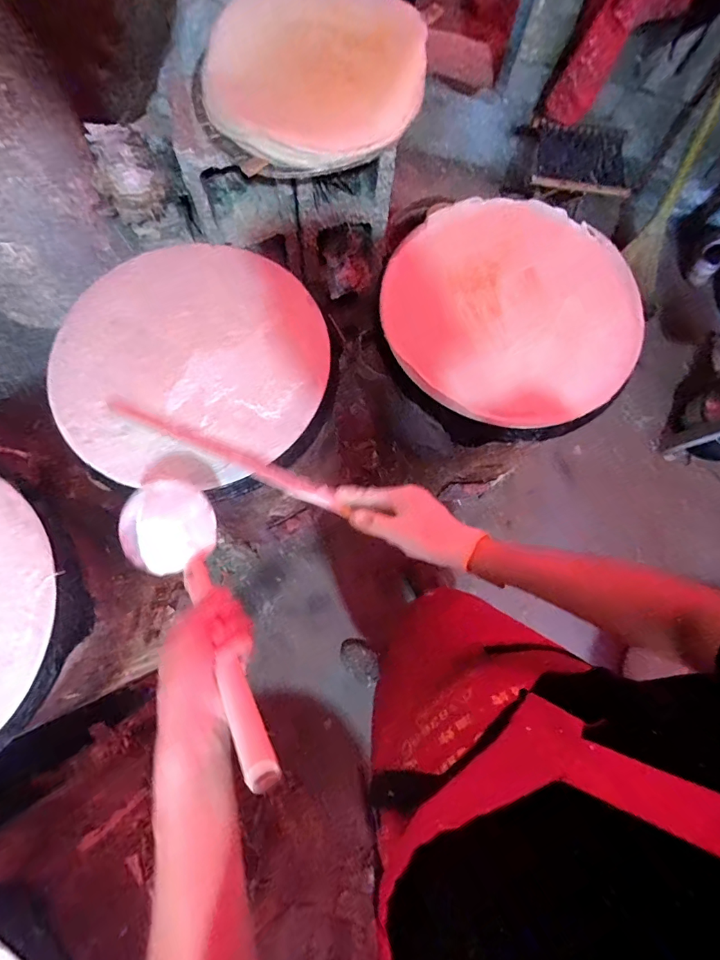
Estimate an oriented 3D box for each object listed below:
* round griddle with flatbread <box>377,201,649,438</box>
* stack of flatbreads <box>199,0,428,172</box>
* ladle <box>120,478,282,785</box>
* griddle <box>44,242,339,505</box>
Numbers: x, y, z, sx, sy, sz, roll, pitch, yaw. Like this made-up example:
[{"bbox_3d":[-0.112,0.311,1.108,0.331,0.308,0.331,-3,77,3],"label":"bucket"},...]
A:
[{"bbox_3d":[0.214,-0.241,0.631,0.349,0.038,0.358,0,75,-2],"label":"round griddle with flatbread"},{"bbox_3d":[-0.080,-0.699,0.734,0.366,0.065,0.383,-2,75,-2],"label":"stack of flatbreads"},{"bbox_3d":[-0.142,0.109,0.379,0.089,0.057,0.314,-35,42,-10],"label":"ladle"},{"bbox_3d":[-0.230,-0.159,0.594,0.379,0.035,0.342,18,75,3],"label":"griddle"}]

